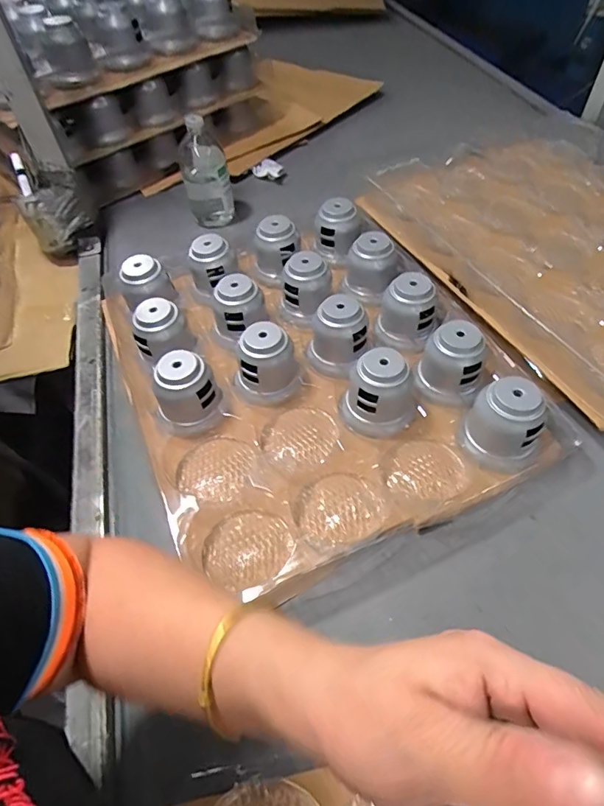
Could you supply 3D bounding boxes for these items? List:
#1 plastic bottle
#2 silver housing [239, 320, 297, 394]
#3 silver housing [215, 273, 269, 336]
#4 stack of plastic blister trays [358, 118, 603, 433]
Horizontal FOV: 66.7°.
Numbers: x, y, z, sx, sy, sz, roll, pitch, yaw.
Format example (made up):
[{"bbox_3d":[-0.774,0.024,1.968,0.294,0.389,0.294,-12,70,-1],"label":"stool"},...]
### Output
[{"bbox_3d":[-0.163,-0.394,0.775,0.073,0.162,0.063,-17,54,-10],"label":"plastic bottle"},{"bbox_3d":[-0.042,-0.056,0.569,0.070,0.063,0.059,-5,53,-1],"label":"silver housing"},{"bbox_3d":[-0.082,-0.131,0.623,0.059,0.058,0.064,-1,56,1],"label":"silver housing"},{"bbox_3d":[0.414,-0.261,0.690,0.478,0.044,0.571,-23,56,-14],"label":"stack of plastic blister trays"}]

